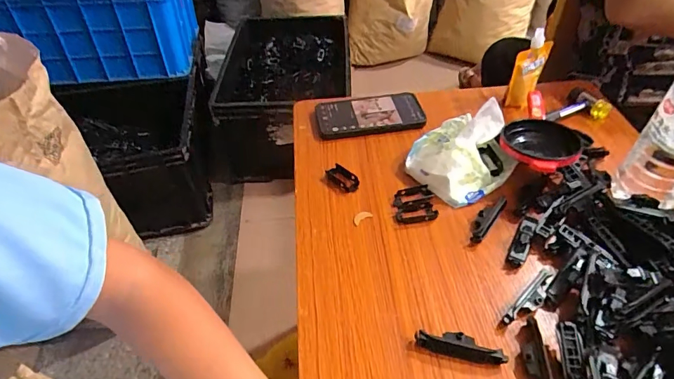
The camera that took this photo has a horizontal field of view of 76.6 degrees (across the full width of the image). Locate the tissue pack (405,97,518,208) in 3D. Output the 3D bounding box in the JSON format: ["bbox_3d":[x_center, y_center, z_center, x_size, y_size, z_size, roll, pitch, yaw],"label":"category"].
[{"bbox_3d":[0.161,-0.058,0.535,0.127,0.085,0.108,-24,49,-19],"label":"tissue pack"}]

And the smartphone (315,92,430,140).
[{"bbox_3d":[0.048,-0.118,0.651,0.157,0.013,0.088,-7,46,-4],"label":"smartphone"}]

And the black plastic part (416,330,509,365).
[{"bbox_3d":[0.114,0.143,0.395,0.080,0.020,0.018,10,47,13],"label":"black plastic part"}]

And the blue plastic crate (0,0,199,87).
[{"bbox_3d":[-0.826,-0.581,1.439,0.608,0.317,0.335,-8,46,-4],"label":"blue plastic crate"}]

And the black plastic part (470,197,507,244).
[{"bbox_3d":[0.174,0.032,0.498,0.020,0.016,0.073,26,53,26],"label":"black plastic part"}]

